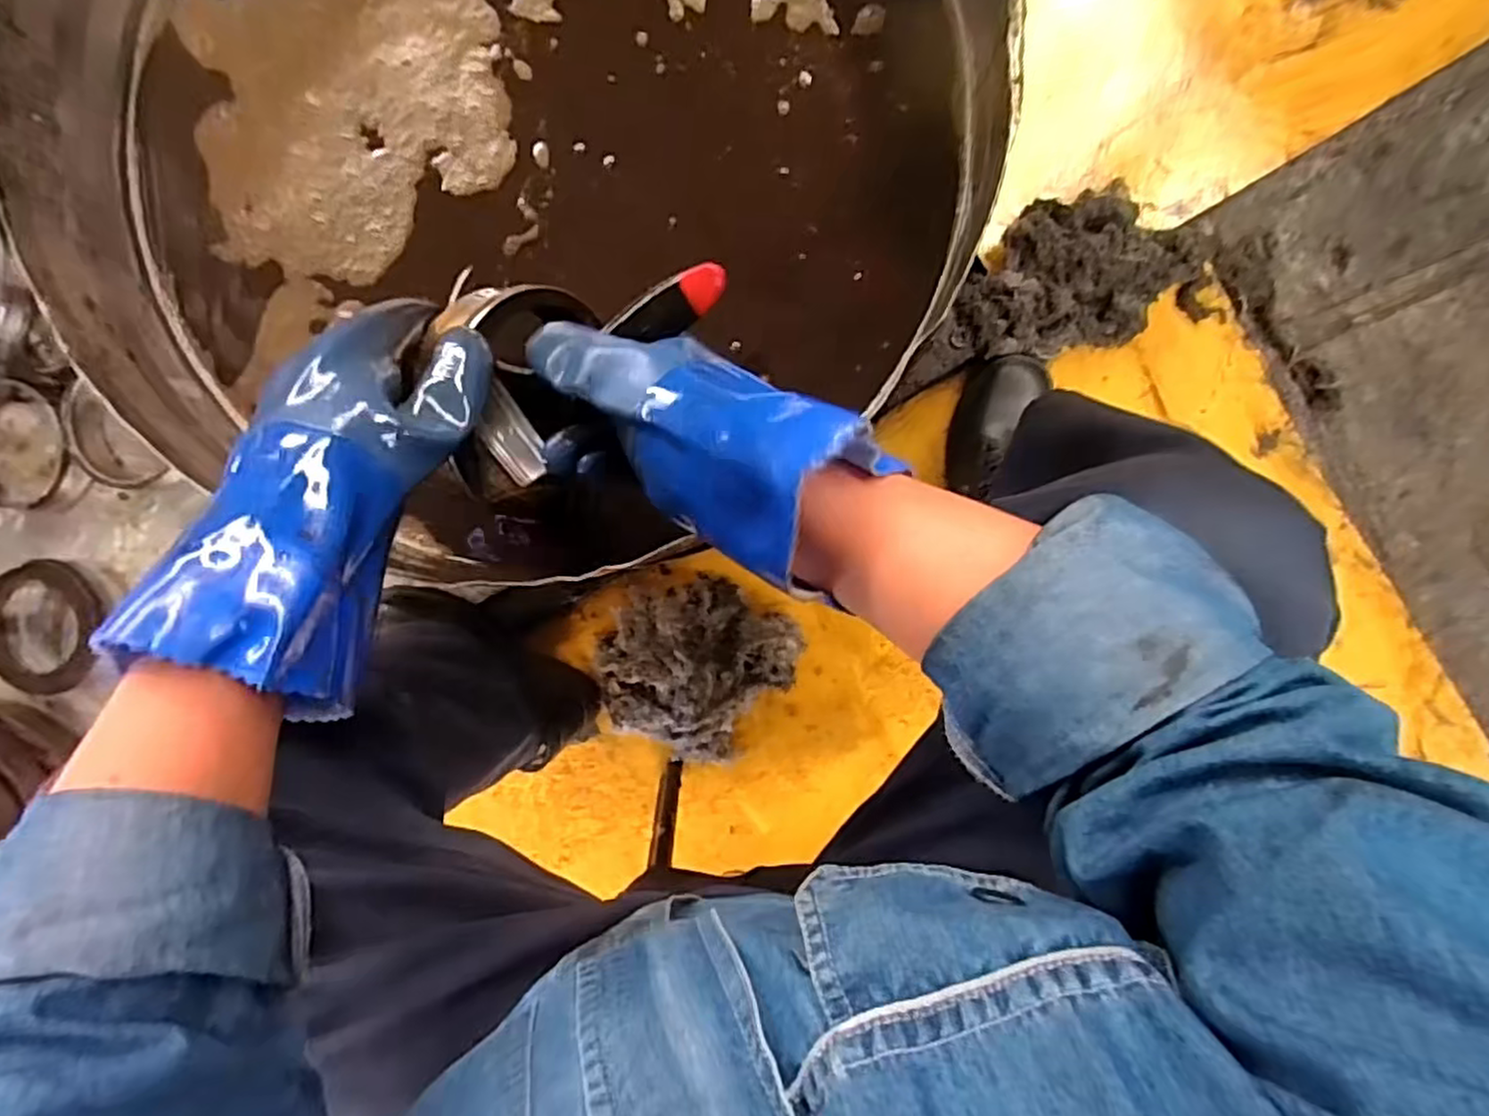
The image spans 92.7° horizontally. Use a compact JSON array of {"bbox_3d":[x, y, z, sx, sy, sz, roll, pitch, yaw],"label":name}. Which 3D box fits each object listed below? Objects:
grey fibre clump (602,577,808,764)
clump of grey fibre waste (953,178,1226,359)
[{"bbox_3d":[-0.060,0.116,0.749,0.186,0.090,0.192,0,94,5],"label":"grey fibre clump"},{"bbox_3d":[0.335,-0.285,0.698,0.237,0.051,0.150,-13,93,6],"label":"clump of grey fibre waste"}]

